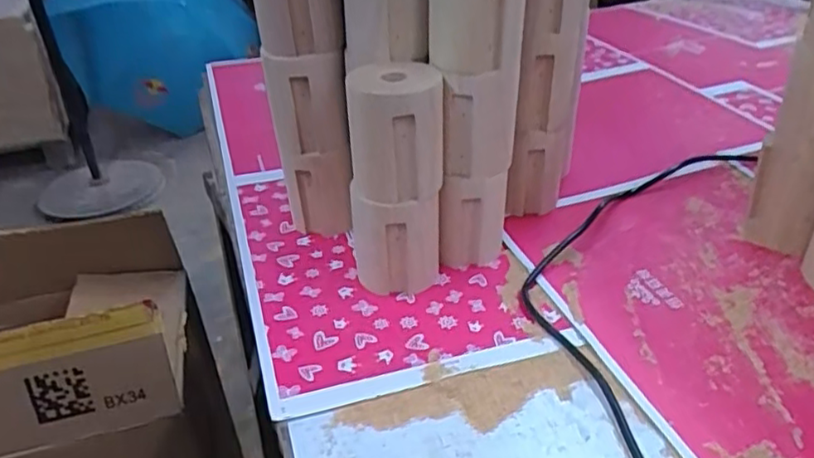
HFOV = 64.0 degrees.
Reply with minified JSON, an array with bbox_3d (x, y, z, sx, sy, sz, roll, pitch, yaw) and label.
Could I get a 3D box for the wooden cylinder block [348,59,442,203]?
[{"bbox_3d":[-0.011,-0.087,0.565,0.081,0.109,0.074,-5,33,-2],"label":"wooden cylinder block"}]

